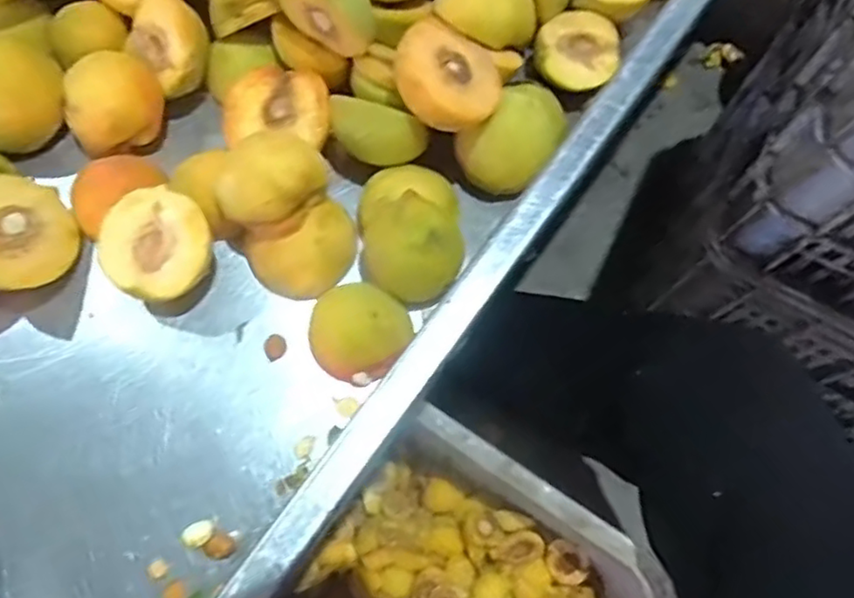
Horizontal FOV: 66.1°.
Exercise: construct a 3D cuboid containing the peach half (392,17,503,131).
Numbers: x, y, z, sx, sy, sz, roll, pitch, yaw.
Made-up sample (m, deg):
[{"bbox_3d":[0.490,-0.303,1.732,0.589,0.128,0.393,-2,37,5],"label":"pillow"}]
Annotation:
[{"bbox_3d":[0.009,-0.129,0.388,0.063,0.029,0.063,-40,97,-37],"label":"peach half"}]

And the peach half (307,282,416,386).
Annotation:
[{"bbox_3d":[-0.039,0.019,0.383,0.055,0.030,0.055,0,72,-1],"label":"peach half"}]

